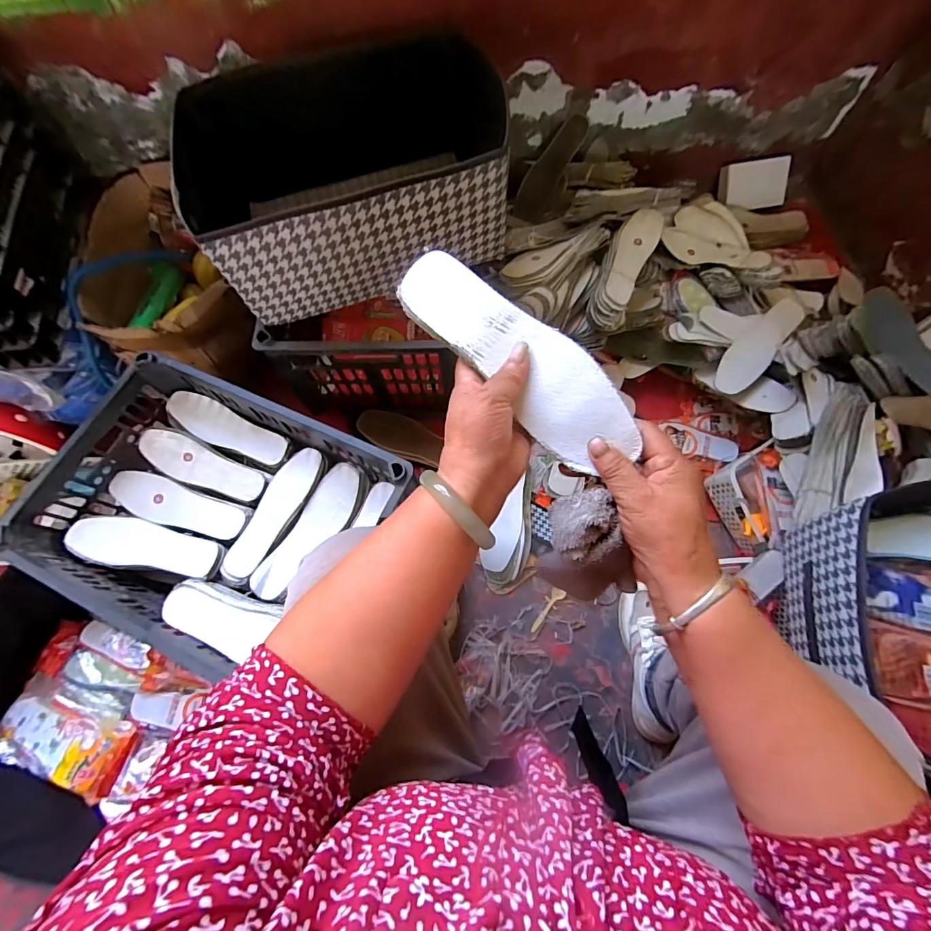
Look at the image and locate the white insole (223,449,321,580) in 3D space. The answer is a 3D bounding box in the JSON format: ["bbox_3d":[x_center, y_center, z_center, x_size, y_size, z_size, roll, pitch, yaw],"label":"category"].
[{"bbox_3d":[-0.301,0.069,0.676,0.069,0.019,0.216,27,76,8],"label":"white insole"}]

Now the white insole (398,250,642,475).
[{"bbox_3d":[0.038,-0.088,0.338,0.068,0.015,0.220,-45,79,15],"label":"white insole"}]

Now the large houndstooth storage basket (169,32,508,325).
[{"bbox_3d":[-0.180,-0.437,0.663,0.452,0.182,0.329,-15,74,-4],"label":"large houndstooth storage basket"}]

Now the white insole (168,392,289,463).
[{"bbox_3d":[-0.398,-0.056,0.732,0.223,0.035,0.065,26,75,7],"label":"white insole"}]

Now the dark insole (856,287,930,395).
[{"bbox_3d":[0.816,-0.221,0.802,0.016,0.073,0.235,-15,72,-34],"label":"dark insole"}]

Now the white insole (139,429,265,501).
[{"bbox_3d":[-0.430,0.002,0.700,0.213,0.012,0.062,24,75,7],"label":"white insole"}]

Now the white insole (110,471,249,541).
[{"bbox_3d":[-0.457,0.067,0.688,0.220,0.019,0.066,20,75,6],"label":"white insole"}]

